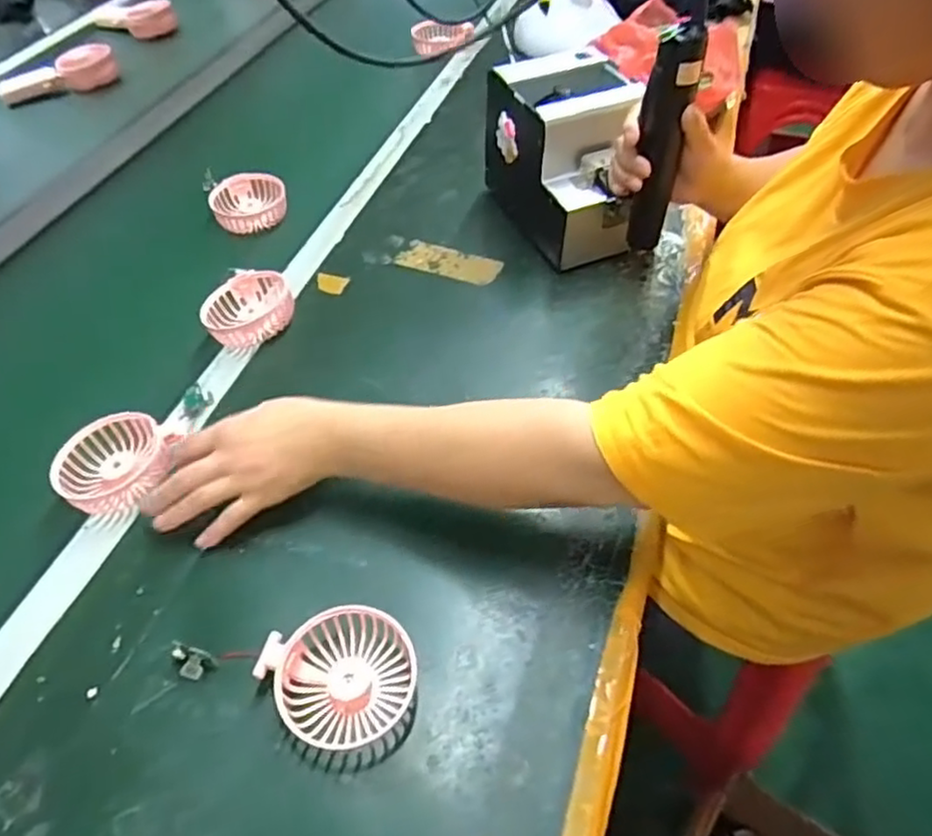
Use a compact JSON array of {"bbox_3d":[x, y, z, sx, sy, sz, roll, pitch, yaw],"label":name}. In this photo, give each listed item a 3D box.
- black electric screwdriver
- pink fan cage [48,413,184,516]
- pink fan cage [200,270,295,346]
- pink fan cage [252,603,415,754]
[{"bbox_3d":[0.176,-0.245,0.617,0.031,0.196,0.033,-2,50,2],"label":"black electric screwdriver"},{"bbox_3d":[-0.294,0.035,0.569,0.091,0.031,0.087,0,52,0],"label":"pink fan cage"},{"bbox_3d":[-0.222,-0.114,0.693,0.088,0.033,0.094,-17,54,-13],"label":"pink fan cage"},{"bbox_3d":[-0.081,0.173,0.456,0.088,0.033,0.084,-27,57,-20],"label":"pink fan cage"}]

